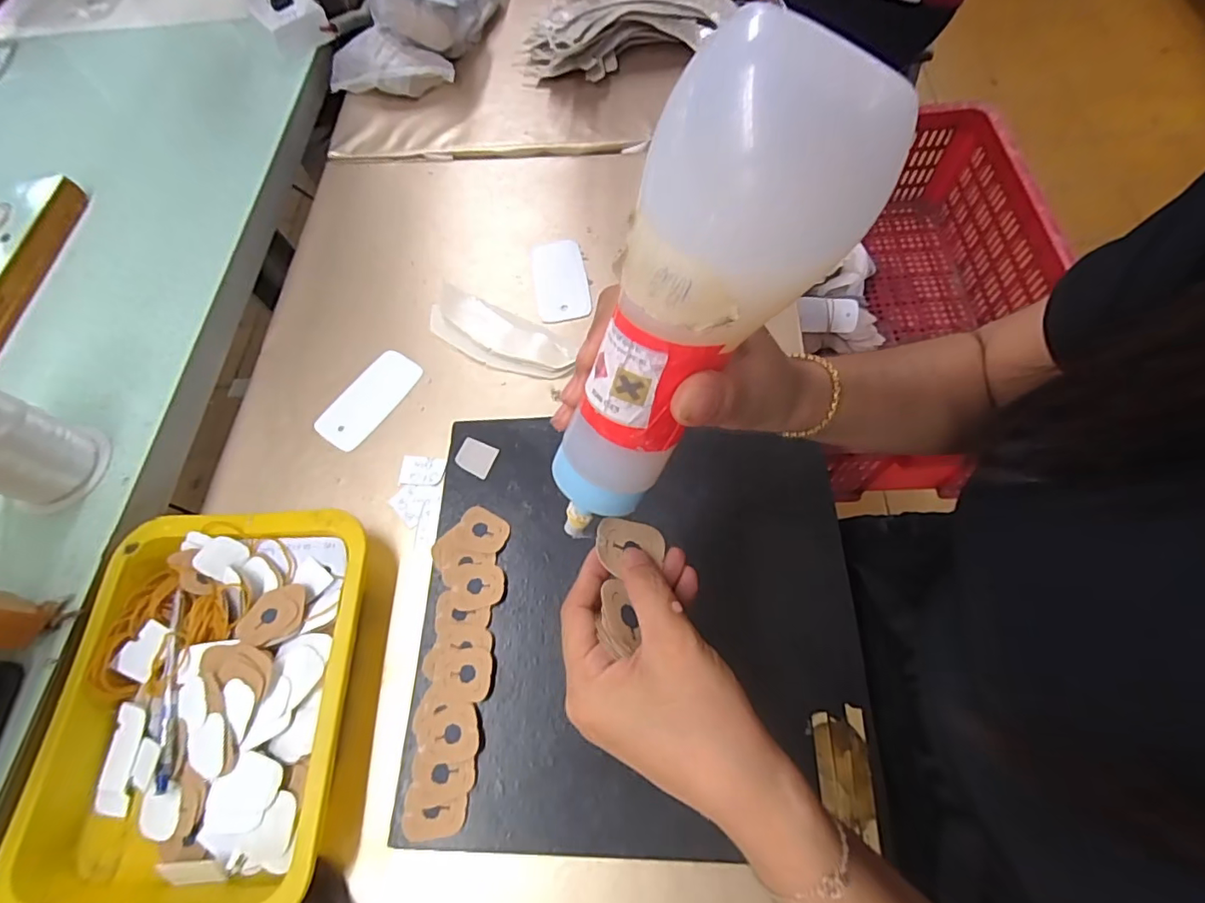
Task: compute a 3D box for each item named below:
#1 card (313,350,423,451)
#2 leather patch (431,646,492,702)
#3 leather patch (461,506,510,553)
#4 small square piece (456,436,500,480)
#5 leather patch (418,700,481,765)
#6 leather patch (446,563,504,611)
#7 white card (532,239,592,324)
[{"bbox_3d":[-0.217,-0.050,0.502,0.053,0.004,0.104,32,70,16],"label":"card"},{"bbox_3d":[-0.096,0.153,0.369,0.039,0.004,0.035,1,65,2],"label":"leather patch"},{"bbox_3d":[-0.091,0.060,0.413,0.039,0.006,0.029,28,69,14],"label":"leather patch"},{"bbox_3d":[-0.104,0.004,0.440,0.033,0.004,0.028,22,68,11],"label":"small square piece"},{"bbox_3d":[-0.101,0.184,0.352,0.038,0.004,0.034,-10,62,-8],"label":"leather patch"},{"bbox_3d":[-0.092,0.099,0.393,0.040,0.004,0.032,-2,65,1],"label":"leather patch"},{"bbox_3d":[-0.042,-0.174,0.544,0.052,0.005,0.103,-9,66,-3],"label":"white card"}]

